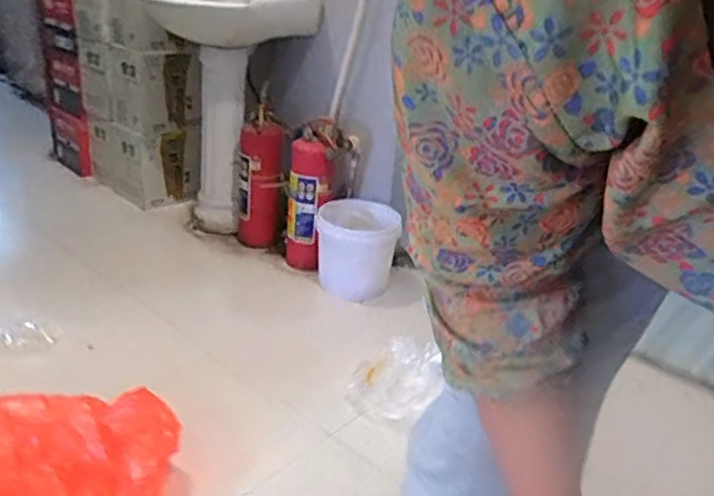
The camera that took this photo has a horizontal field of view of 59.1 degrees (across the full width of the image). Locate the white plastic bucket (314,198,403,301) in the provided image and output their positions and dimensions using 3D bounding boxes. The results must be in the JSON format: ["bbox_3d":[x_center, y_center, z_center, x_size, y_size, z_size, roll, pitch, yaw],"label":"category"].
[{"bbox_3d":[0.001,0.001,1.794,0.230,0.232,0.193,4,25,-3],"label":"white plastic bucket"}]

